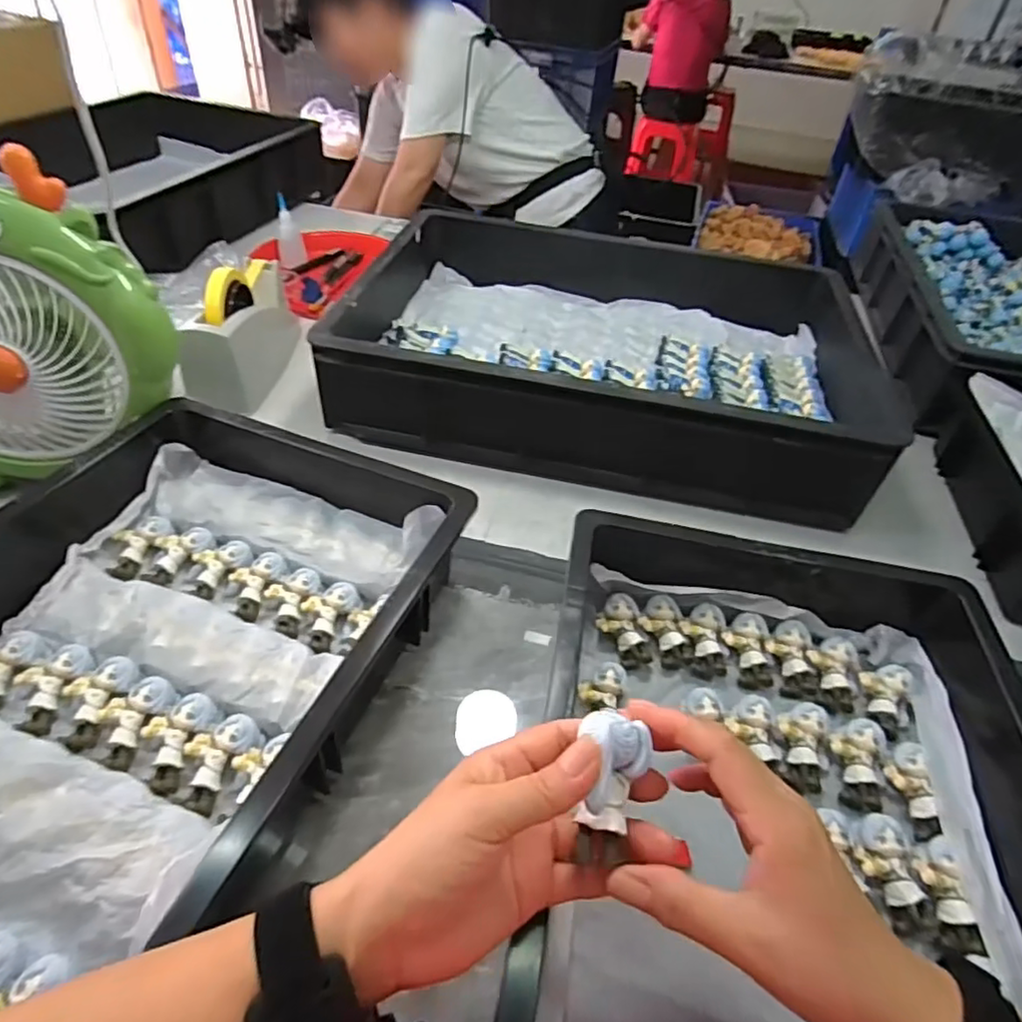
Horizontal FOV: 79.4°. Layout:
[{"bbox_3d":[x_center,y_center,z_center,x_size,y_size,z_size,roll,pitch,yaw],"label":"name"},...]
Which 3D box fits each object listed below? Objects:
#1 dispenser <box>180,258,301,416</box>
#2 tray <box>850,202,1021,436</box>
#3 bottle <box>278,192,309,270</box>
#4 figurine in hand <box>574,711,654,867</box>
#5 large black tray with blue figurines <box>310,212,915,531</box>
[{"bbox_3d":[-0.313,-0.221,0.722,0.084,0.114,0.203,4,44,-2],"label":"dispenser"},{"bbox_3d":[0.691,-0.259,0.824,0.336,0.122,0.515,12,44,7],"label":"tray"},{"bbox_3d":[-0.336,-0.424,0.937,0.039,0.089,0.048,-7,45,-13],"label":"bottle"},{"bbox_3d":[0.044,0.122,0.269,0.029,0.021,0.061,11,80,5],"label":"figurine in hand"},{"bbox_3d":[0.114,-0.205,0.750,0.558,0.118,0.407,10,44,5],"label":"large black tray with blue figurines"}]

